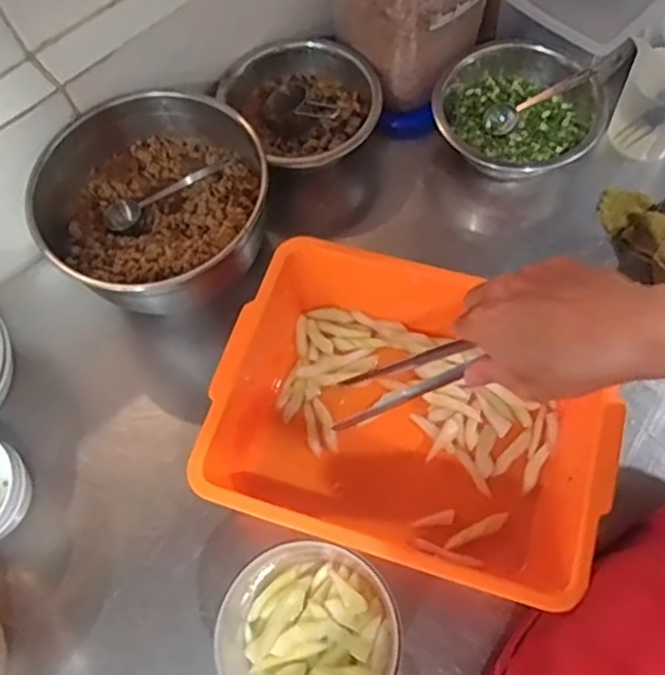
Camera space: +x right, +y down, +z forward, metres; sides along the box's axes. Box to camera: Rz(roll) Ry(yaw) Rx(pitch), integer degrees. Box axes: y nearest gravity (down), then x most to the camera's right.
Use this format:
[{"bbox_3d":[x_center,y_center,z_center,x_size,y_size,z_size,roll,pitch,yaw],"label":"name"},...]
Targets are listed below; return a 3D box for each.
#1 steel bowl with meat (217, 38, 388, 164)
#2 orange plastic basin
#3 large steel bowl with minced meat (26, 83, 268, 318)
[{"bbox_3d":[-0.032,-0.252,0.674,0.137,0.061,0.148,-1,66,3],"label":"steel bowl with meat"},{"bbox_3d":[0.062,0.067,0.530,0.296,0.102,0.230,16,68,10],"label":"orange plastic basin"},{"bbox_3d":[-0.165,-0.124,0.605,0.201,0.106,0.190,-1,66,3],"label":"large steel bowl with minced meat"}]

